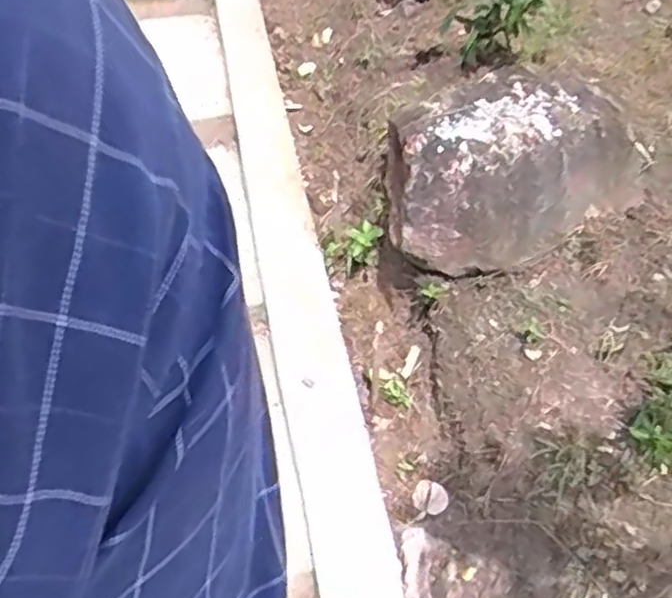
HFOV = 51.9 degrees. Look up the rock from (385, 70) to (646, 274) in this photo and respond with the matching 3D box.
[{"bbox_3d":[0.367,-0.269,1.434,0.489,0.280,0.384,2,38,-4],"label":"rock"}]

